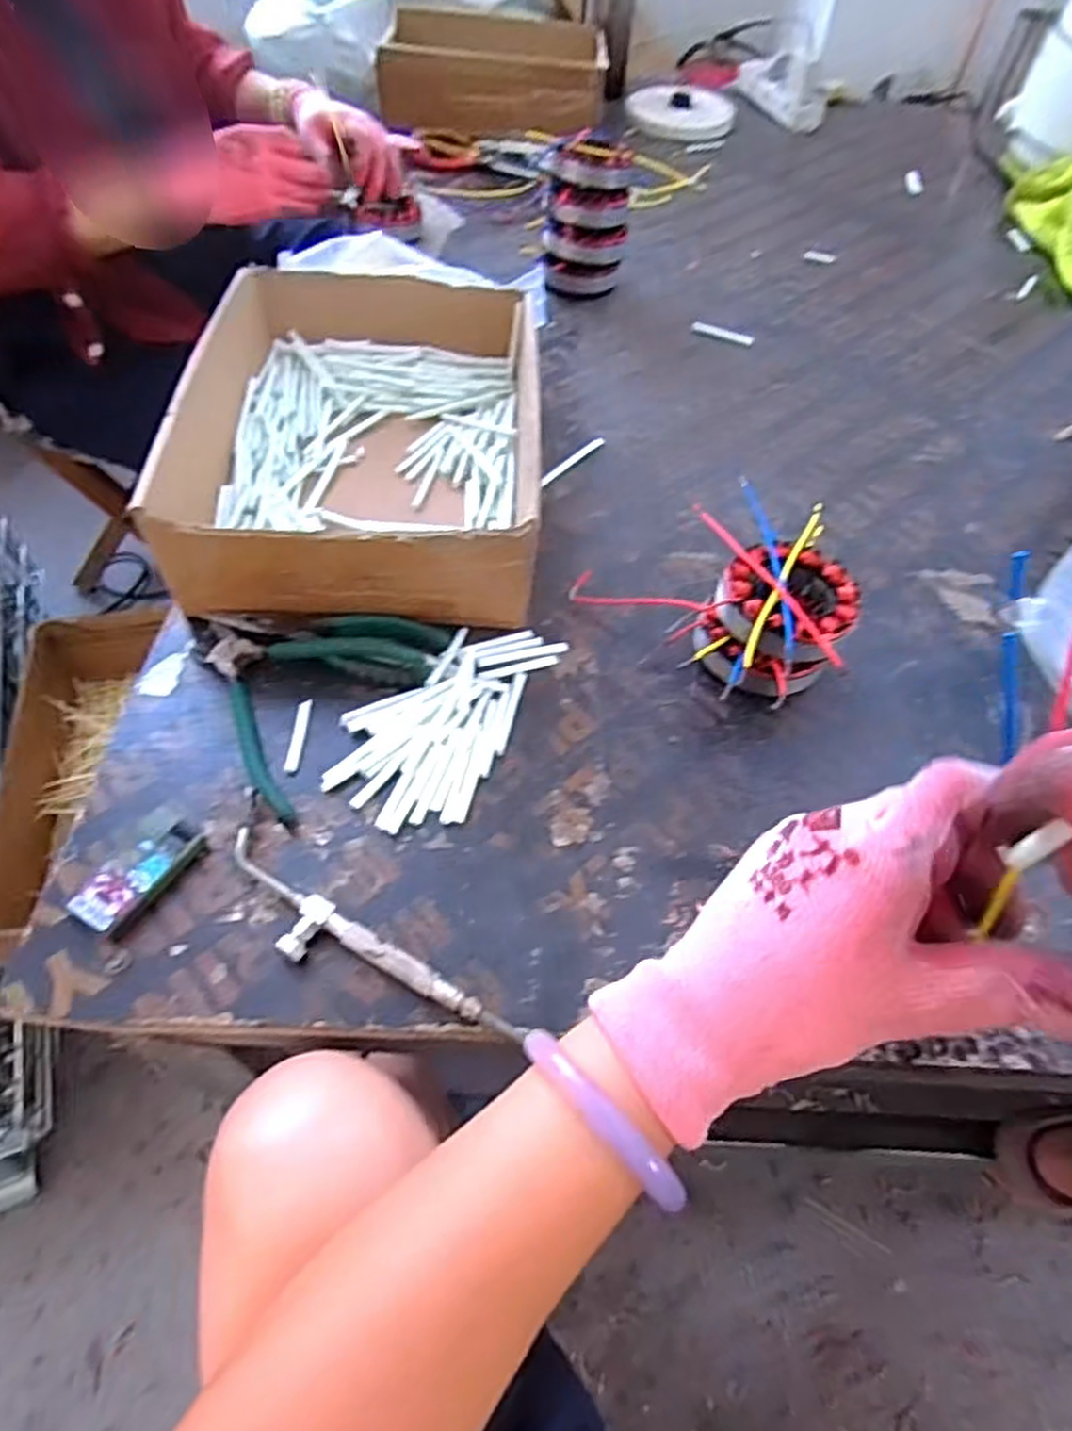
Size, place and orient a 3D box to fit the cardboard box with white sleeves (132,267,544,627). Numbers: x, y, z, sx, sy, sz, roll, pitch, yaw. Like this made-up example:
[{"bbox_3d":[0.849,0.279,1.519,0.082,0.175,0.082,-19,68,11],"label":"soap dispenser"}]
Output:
[{"bbox_3d":[-0.122,-0.215,0.578,0.240,0.091,0.334,2,54,-2],"label":"cardboard box with white sleeves"}]

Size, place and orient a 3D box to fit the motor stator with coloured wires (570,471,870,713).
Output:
[{"bbox_3d":[0.129,-0.078,0.512,0.129,0.069,0.173,-34,63,-25],"label":"motor stator with coloured wires"}]

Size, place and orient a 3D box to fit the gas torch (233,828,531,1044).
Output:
[{"bbox_3d":[-0.092,0.120,0.382,0.182,0.013,0.035,29,57,16],"label":"gas torch"}]

